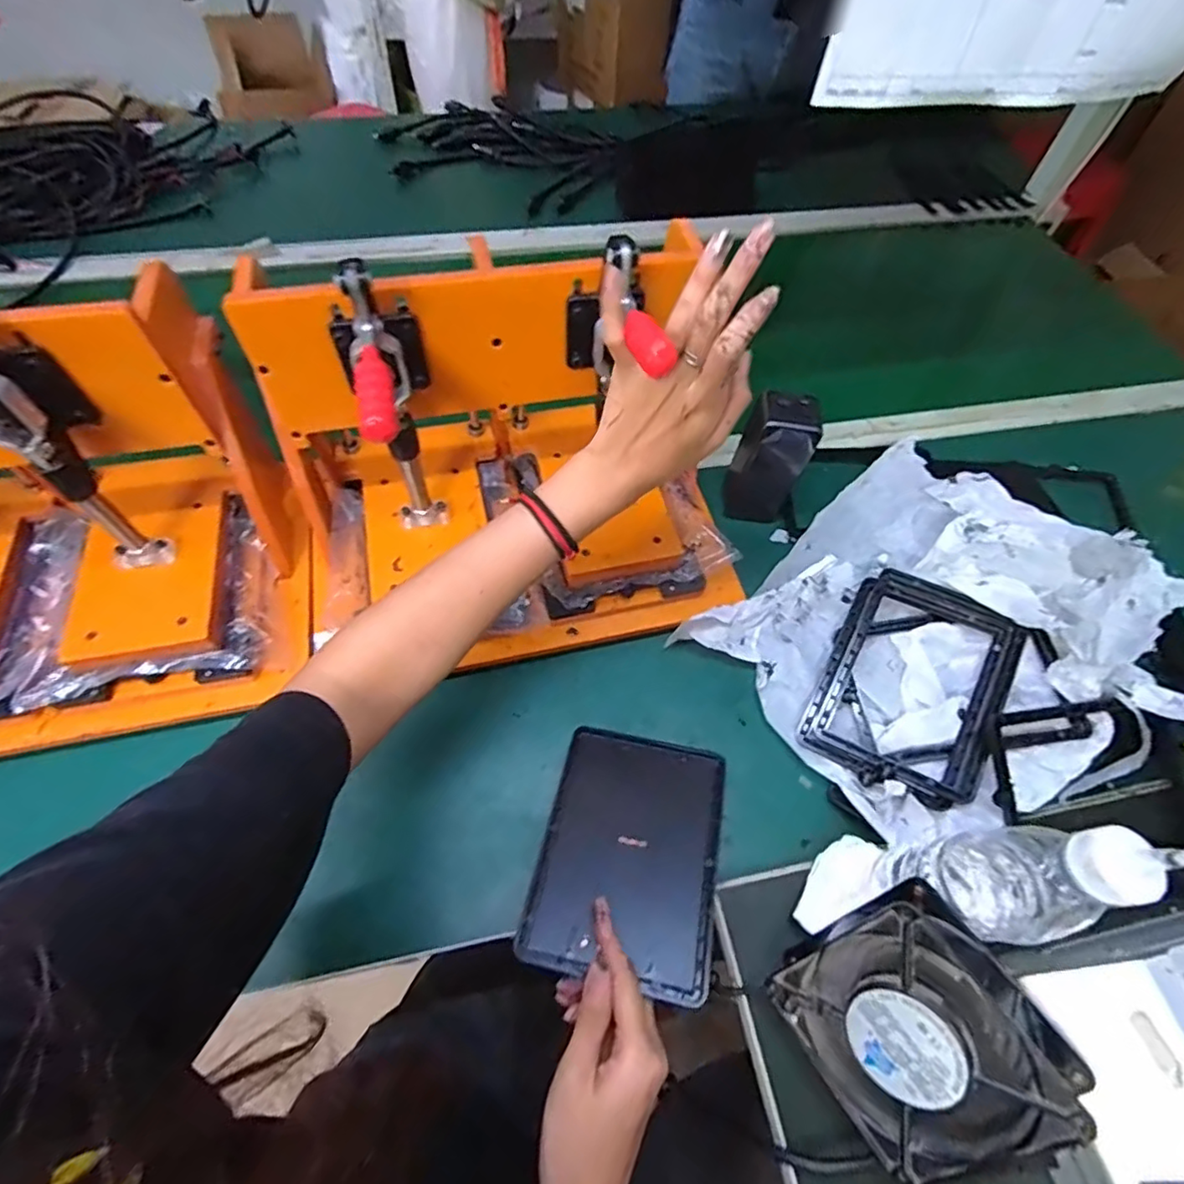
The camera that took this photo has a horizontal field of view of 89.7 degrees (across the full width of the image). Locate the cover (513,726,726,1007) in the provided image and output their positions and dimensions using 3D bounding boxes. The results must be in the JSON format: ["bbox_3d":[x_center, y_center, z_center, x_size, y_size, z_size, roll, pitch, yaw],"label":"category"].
[{"bbox_3d":[0.027,0.176,0.412,0.119,0.007,0.165,10,49,9],"label":"cover"}]

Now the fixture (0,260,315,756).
[{"bbox_3d":[-0.433,-0.048,0.409,0.357,0.251,0.228,-12,60,-10],"label":"fixture"}]

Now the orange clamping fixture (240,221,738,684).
[{"bbox_3d":[-0.056,-0.104,0.469,0.340,0.244,0.226,-9,60,-9],"label":"orange clamping fixture"}]

